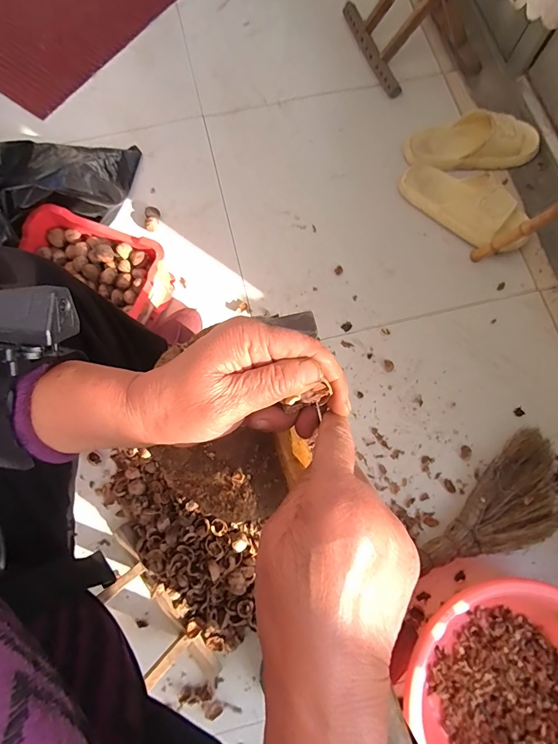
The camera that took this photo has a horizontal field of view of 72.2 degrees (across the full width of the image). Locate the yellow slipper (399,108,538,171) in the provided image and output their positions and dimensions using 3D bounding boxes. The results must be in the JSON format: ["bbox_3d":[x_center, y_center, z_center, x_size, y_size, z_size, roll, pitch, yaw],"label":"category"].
[{"bbox_3d":[0.435,-0.519,0.854,0.291,0.066,0.111,0,76,0],"label":"yellow slipper"}]

